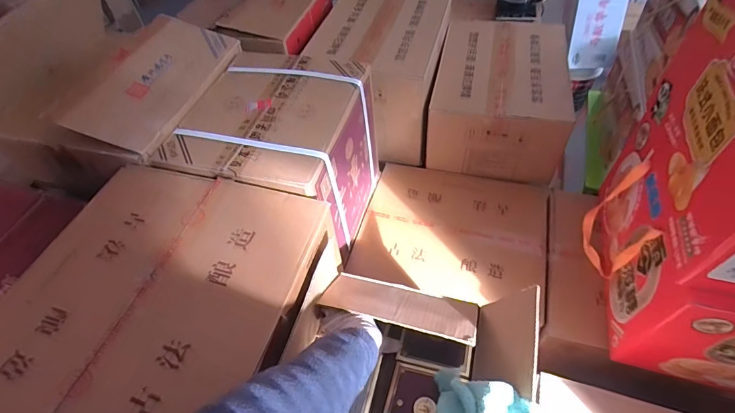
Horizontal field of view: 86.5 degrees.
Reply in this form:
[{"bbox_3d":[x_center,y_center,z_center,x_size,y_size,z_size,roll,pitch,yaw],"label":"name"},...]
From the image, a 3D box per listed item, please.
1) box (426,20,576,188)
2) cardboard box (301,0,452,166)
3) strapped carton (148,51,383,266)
[{"bbox_3d":[0.350,-0.301,1.067,0.307,0.194,0.440,9,53,12],"label":"box"},{"bbox_3d":[0.043,-0.383,1.102,0.309,0.255,0.447,9,53,12],"label":"cardboard box"},{"bbox_3d":[-0.166,-0.098,0.850,0.314,0.304,0.385,8,52,12],"label":"strapped carton"}]

